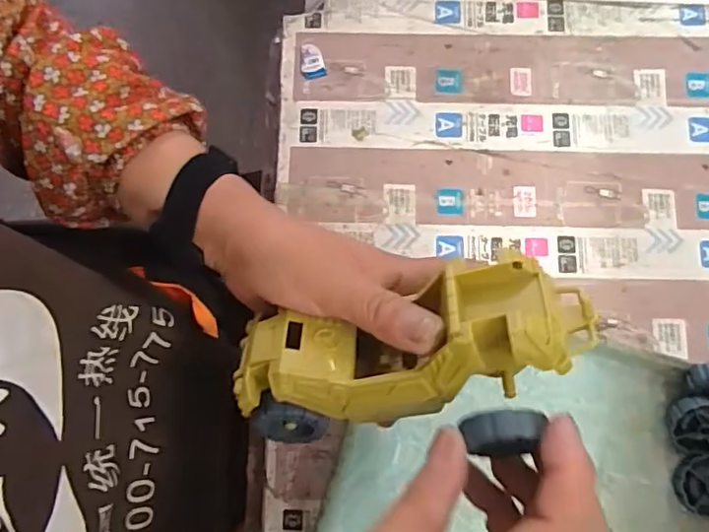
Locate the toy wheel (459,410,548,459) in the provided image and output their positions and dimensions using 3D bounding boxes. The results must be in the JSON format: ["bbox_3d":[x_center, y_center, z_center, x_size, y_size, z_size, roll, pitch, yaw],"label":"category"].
[{"bbox_3d":[0.064,0.075,0.261,0.034,0.036,0.020,2,75,1],"label":"toy wheel"}]

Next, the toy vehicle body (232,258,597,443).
[{"bbox_3d":[0.023,0.040,0.278,0.167,0.045,0.059,-17,74,16],"label":"toy vehicle body"}]

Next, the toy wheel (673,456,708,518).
[{"bbox_3d":[0.226,0.142,0.378,0.040,0.010,0.035,11,75,3],"label":"toy wheel"}]

